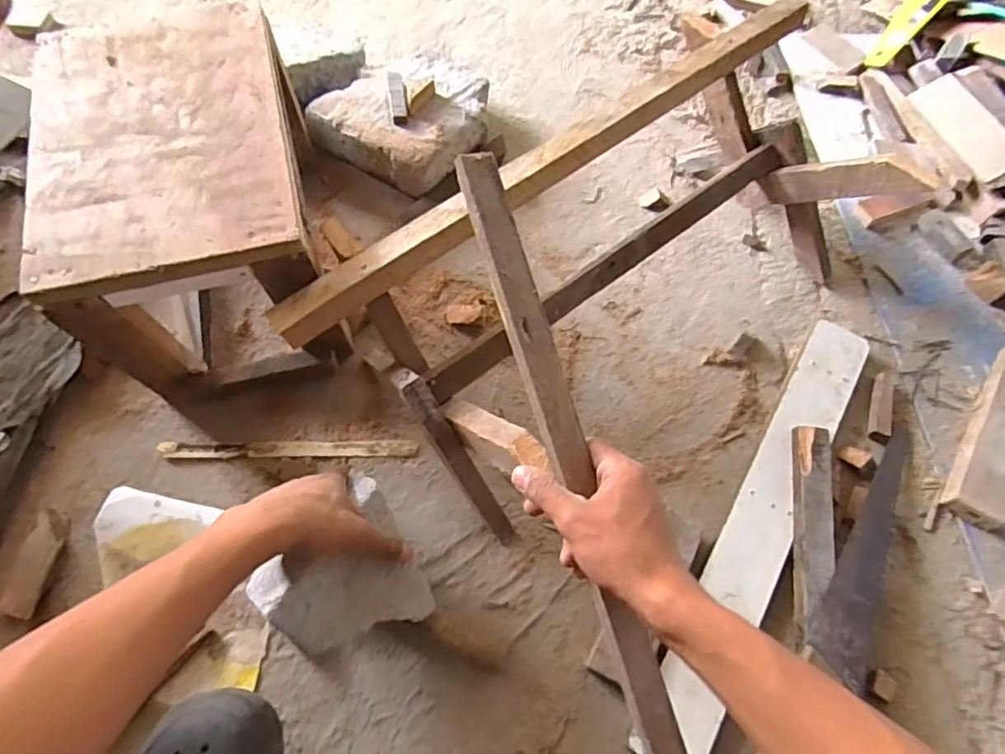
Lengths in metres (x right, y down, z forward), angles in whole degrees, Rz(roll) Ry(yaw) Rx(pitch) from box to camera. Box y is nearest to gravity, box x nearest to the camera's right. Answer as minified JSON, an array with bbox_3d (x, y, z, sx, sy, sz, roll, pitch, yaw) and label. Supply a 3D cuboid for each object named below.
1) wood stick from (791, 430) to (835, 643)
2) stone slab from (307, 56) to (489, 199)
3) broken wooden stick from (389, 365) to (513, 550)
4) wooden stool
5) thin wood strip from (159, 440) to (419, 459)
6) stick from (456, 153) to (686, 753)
[{"bbox_3d":[0.310,0.145,0.590,0.034,0.028,0.216,9,63,4],"label":"wood stick"},{"bbox_3d":[-0.129,-0.357,0.814,0.202,0.072,0.202,25,66,11],"label":"stone slab"},{"bbox_3d":[-0.042,0.081,0.570,0.024,0.208,0.026,-37,25,-18],"label":"broken wooden stick"},{"bbox_3d":[-0.320,-0.178,0.643,0.223,0.217,0.328,-14,66,-8],"label":"wooden stool"},{"bbox_3d":[-0.231,0.079,0.646,0.271,0.008,0.019,-1,63,-1],"label":"thin wood strip"},{"bbox_3d":[0.050,0.065,0.417,0.035,0.014,0.463,-17,87,-9],"label":"stick"}]

